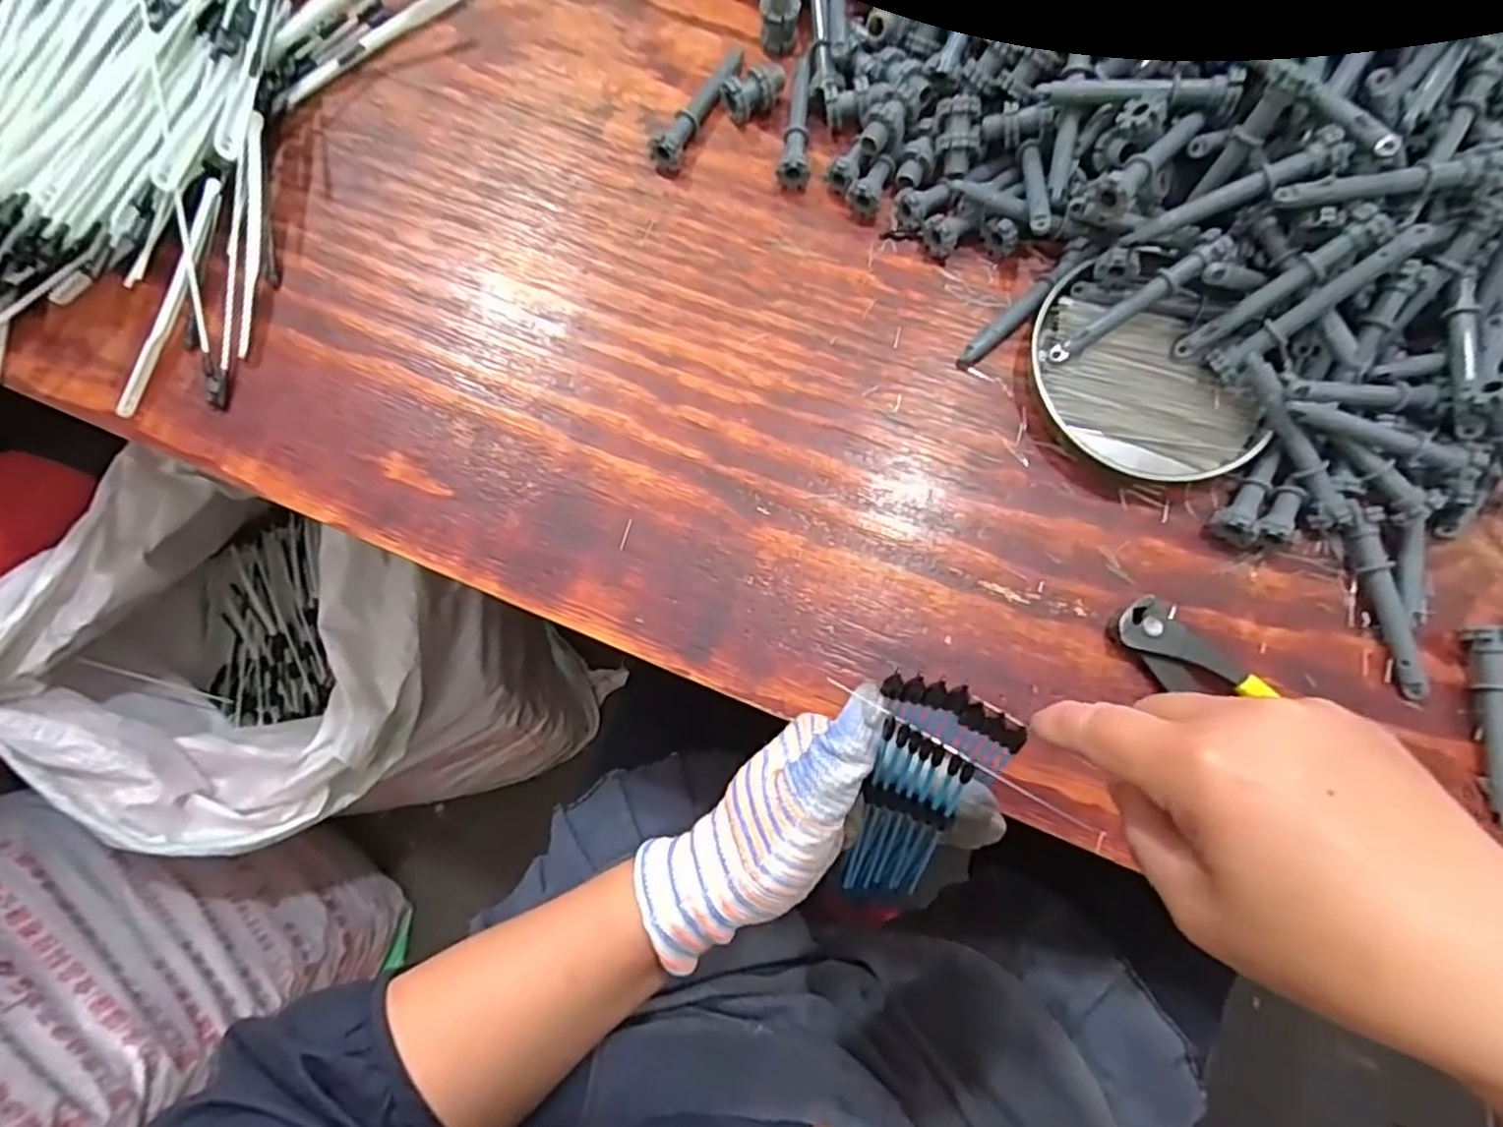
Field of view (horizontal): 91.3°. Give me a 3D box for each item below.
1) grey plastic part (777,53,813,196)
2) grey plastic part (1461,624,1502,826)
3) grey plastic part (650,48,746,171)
[{"bbox_3d":[0.030,-0.268,0.444,0.018,0.017,0.088,7,76,2],"label":"grey plastic part"},{"bbox_3d":[0.366,0.077,0.357,0.014,0.019,0.094,2,76,1],"label":"grey plastic part"},{"bbox_3d":[-0.030,-0.279,0.443,0.016,0.021,0.094,29,78,7],"label":"grey plastic part"}]

